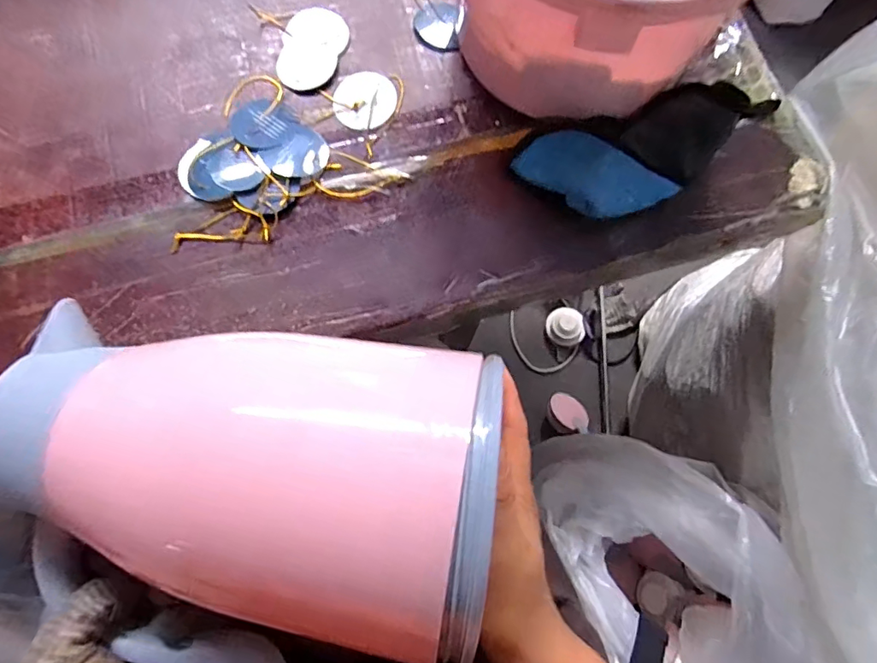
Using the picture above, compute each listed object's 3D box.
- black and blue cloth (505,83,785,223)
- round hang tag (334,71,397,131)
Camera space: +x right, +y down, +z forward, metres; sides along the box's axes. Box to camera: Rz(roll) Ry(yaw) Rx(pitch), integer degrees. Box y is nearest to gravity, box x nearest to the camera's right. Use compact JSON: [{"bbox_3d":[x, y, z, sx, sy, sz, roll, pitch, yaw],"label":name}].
[{"bbox_3d":[0.149,-0.140,0.385,0.173,0.051,0.083,-19,76,-7],"label":"black and blue cloth"},{"bbox_3d":[-0.060,-0.189,0.413,0.048,0.004,0.052,0,74,-2],"label":"round hang tag"}]

